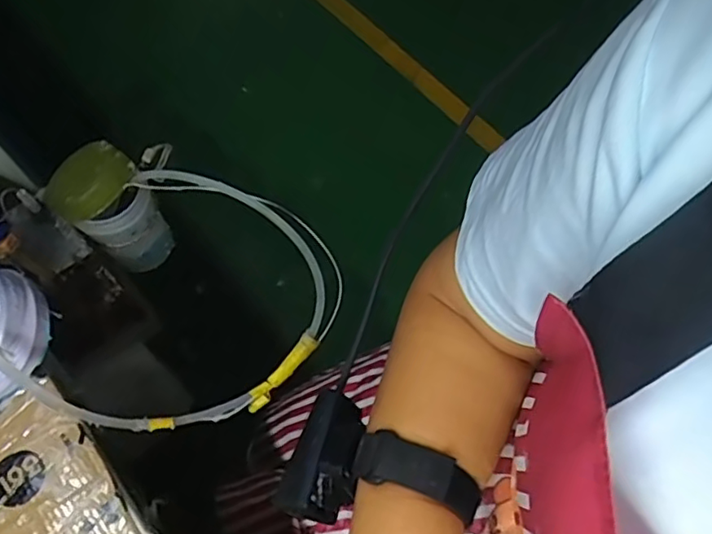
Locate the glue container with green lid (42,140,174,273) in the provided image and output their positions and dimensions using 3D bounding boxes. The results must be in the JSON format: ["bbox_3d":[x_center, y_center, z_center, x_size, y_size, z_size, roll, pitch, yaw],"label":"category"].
[{"bbox_3d":[-0.232,-0.049,0.567,0.074,0.150,0.072,0,66,0],"label":"glue container with green lid"}]

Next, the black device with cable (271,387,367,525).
[{"bbox_3d":[-0.016,0.106,0.333,0.040,0.031,0.070,20,67,8],"label":"black device with cable"}]

